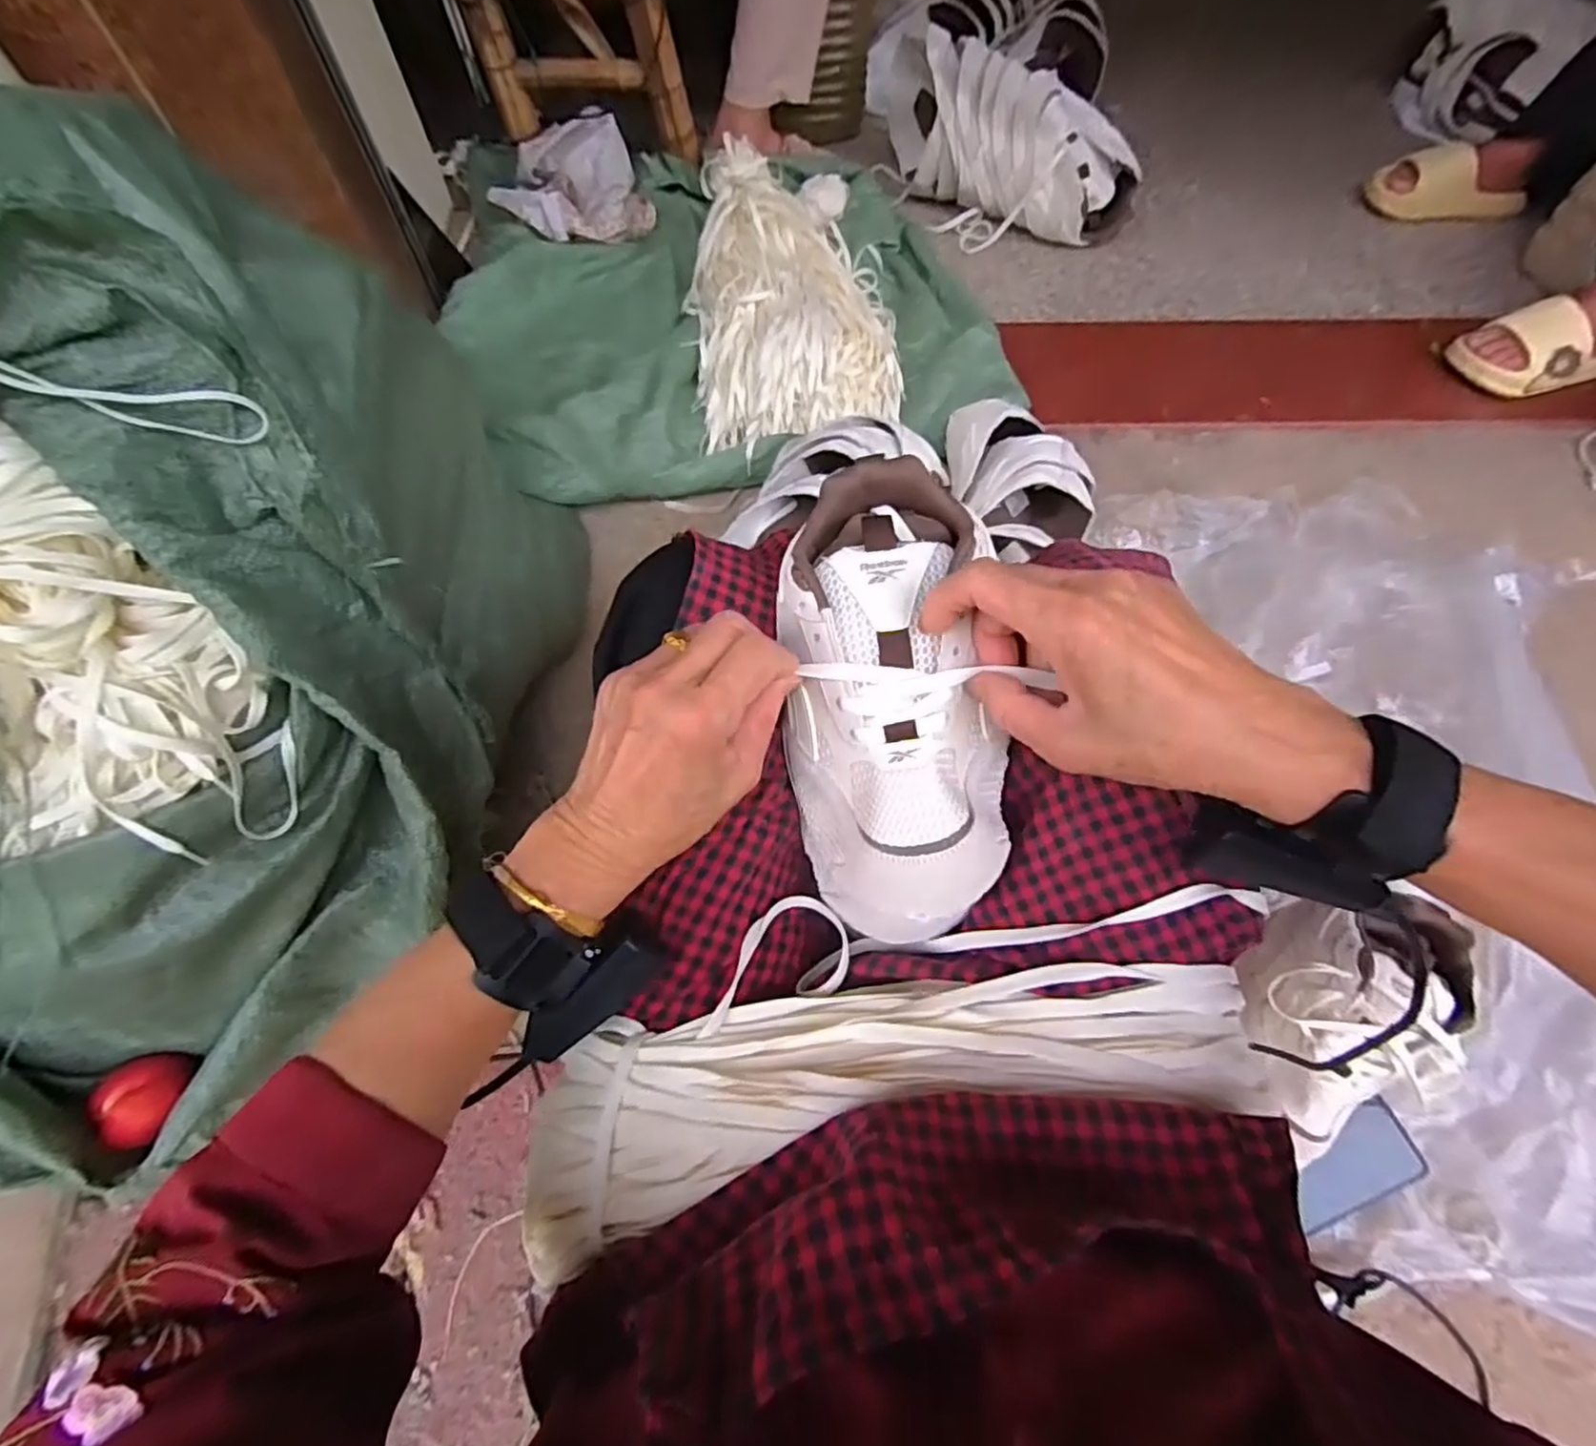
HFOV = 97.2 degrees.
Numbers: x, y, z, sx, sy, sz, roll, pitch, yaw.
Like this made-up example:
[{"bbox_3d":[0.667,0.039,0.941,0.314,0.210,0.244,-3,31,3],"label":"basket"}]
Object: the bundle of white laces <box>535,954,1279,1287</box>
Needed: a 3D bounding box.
[{"bbox_3d":[0.040,0.166,0.330,0.354,0.072,0.097,-11,64,-5],"label":"bundle of white laces"}]

